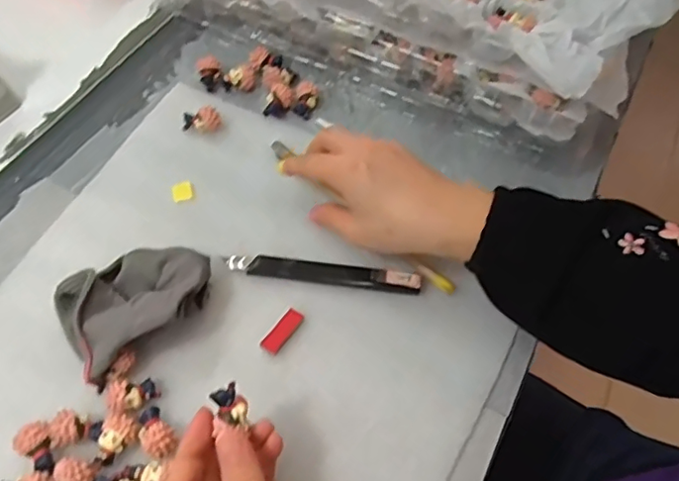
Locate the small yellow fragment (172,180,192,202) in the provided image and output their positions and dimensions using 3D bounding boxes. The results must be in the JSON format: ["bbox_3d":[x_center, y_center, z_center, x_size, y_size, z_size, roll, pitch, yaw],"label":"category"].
[{"bbox_3d":[-0.121,-0.038,0.435,0.014,0.004,0.015,-13,59,-9],"label":"small yellow fragment"}]

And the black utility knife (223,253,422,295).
[{"bbox_3d":[-0.011,0.022,0.397,0.134,0.010,0.017,7,58,4],"label":"black utility knife"}]

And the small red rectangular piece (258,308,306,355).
[{"bbox_3d":[-0.038,0.060,0.378,0.012,0.004,0.034,32,62,18],"label":"small red rectangular piece"}]

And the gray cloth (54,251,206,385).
[{"bbox_3d":[-0.132,0.037,0.369,0.095,0.037,0.071,-33,63,-20],"label":"gray cloth"}]

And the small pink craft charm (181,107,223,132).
[{"bbox_3d":[-0.113,-0.100,0.464,0.031,0.016,0.019,-6,58,-5],"label":"small pink craft charm"}]

